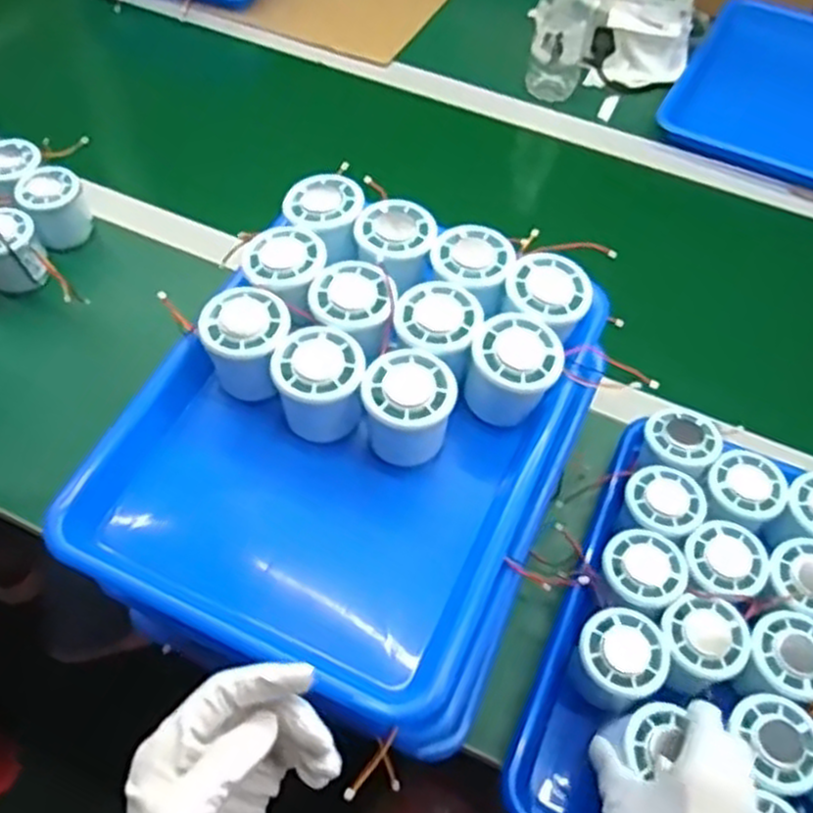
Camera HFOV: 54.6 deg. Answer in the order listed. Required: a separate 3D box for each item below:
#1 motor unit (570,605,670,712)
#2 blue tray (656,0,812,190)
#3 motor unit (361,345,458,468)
[{"bbox_3d":[0.144,0.173,0.536,0.055,0.052,0.055,0,55,0],"label":"motor unit"},{"bbox_3d":[0.467,-0.382,0.944,0.252,0.024,0.316,25,59,16],"label":"blue tray"},{"bbox_3d":[0.002,0.005,0.507,0.055,0.061,0.058,4,55,3],"label":"motor unit"}]

